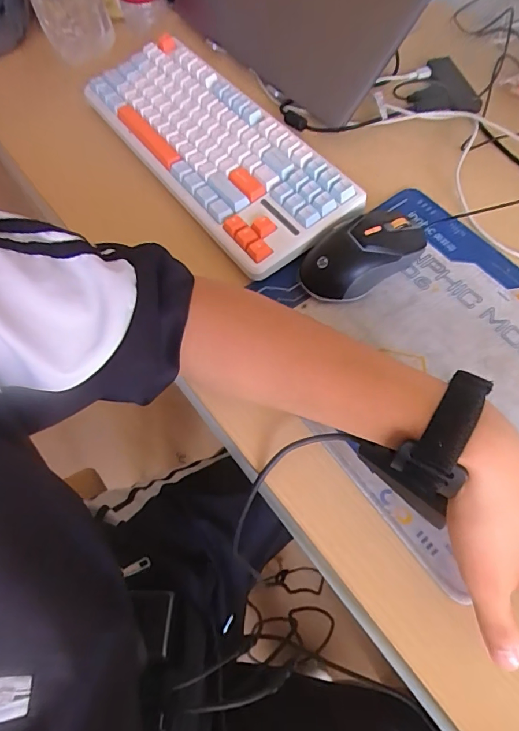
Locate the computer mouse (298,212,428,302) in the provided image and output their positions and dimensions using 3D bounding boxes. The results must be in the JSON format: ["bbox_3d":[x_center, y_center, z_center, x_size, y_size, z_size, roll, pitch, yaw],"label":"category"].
[{"bbox_3d":[0.091,-0.102,0.389,0.109,0.038,0.061,-32,66,-12],"label":"computer mouse"}]

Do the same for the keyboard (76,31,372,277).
[{"bbox_3d":[-0.057,-0.244,0.462,0.128,0.034,0.365,-32,66,-12],"label":"keyboard"}]

